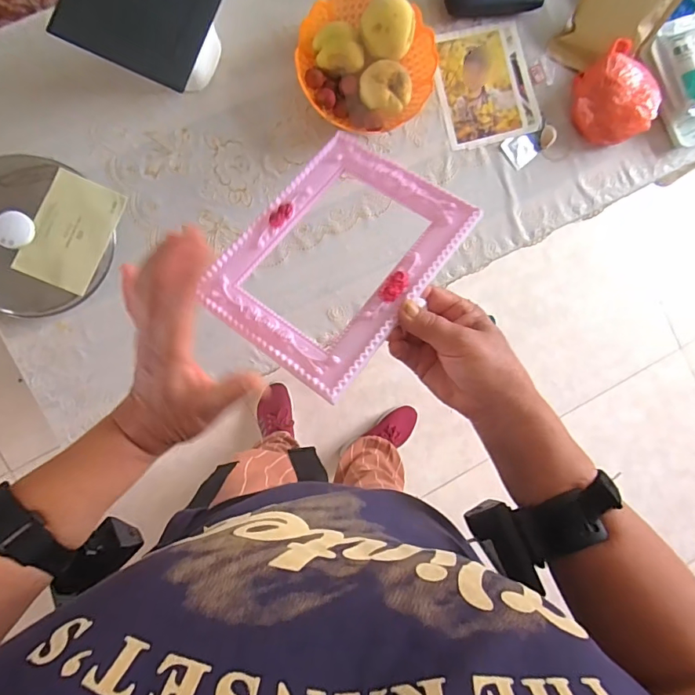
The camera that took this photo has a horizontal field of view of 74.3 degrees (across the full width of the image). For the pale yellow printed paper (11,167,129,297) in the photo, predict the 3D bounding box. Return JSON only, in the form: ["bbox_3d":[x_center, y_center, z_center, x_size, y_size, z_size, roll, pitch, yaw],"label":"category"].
[{"bbox_3d":[-0.376,-0.157,0.625,0.094,0.008,0.148,21,86,-9],"label":"pale yellow printed paper"}]

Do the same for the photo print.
[{"bbox_3d":[0.220,-0.420,0.734,0.153,0.005,0.177,-15,92,-6],"label":"photo print"}]

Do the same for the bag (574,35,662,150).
[{"bbox_3d":[0.422,-0.397,0.723,0.126,0.053,0.138,-31,95,-5],"label":"bag"}]

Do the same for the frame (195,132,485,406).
[{"bbox_3d":[-0.009,-0.079,0.387,0.156,0.010,0.205,35,76,16],"label":"frame"}]

